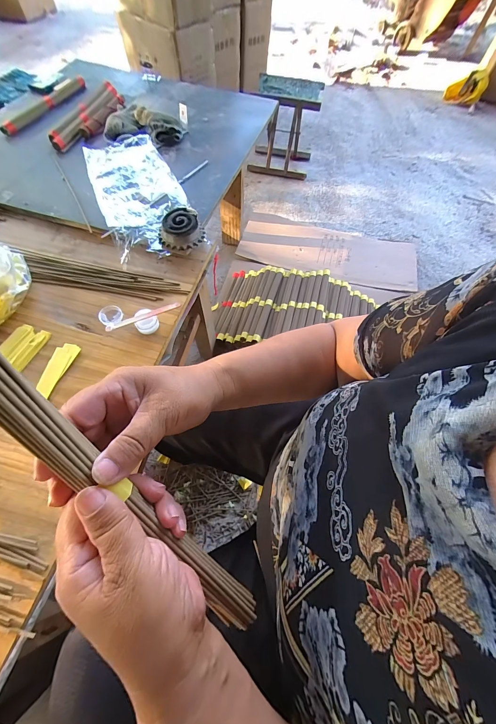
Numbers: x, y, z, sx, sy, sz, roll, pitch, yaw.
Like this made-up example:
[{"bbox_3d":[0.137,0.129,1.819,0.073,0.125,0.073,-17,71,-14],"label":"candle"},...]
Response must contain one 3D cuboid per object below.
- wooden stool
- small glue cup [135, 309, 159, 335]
[{"bbox_3d":[0.180,-1.170,1.359,0.308,0.326,0.304,12,63,3],"label":"wooden stool"},{"bbox_3d":[-0.169,-0.068,0.457,0.035,0.029,0.031,-11,64,-8],"label":"small glue cup"}]

